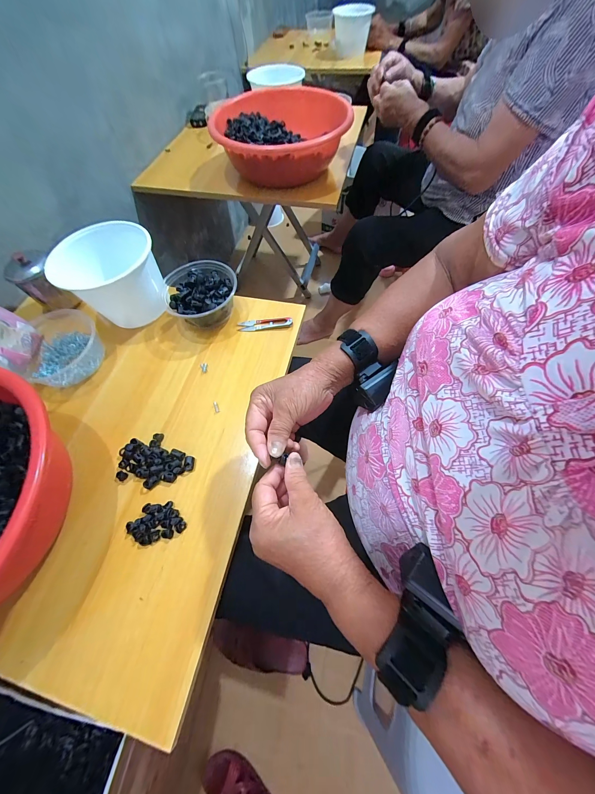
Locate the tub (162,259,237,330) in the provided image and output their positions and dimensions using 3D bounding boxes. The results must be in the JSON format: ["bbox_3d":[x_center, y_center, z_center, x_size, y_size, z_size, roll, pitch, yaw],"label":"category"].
[{"bbox_3d":[-0.170,-0.180,0.479,0.126,0.061,0.125,-2,63,3],"label":"tub"}]

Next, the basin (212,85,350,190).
[{"bbox_3d":[-0.036,-0.676,0.694,0.337,0.119,0.340,4,64,6],"label":"basin"}]

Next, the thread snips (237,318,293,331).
[{"bbox_3d":[-0.060,-0.136,0.484,0.100,0.010,0.026,-4,63,2],"label":"thread snips"}]

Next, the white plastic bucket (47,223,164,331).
[{"bbox_3d":[-0.317,-0.215,0.468,0.142,0.114,0.128,-15,64,-4],"label":"white plastic bucket"}]

